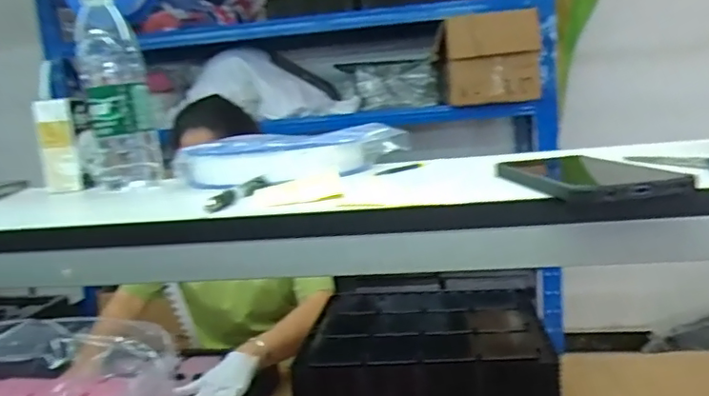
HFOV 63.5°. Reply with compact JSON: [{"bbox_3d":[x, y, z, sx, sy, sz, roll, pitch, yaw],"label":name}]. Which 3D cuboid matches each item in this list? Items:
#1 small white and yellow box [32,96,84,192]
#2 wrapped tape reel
[{"bbox_3d":[-0.356,-0.061,0.688,0.039,0.107,0.036,-11,11,-29],"label":"small white and yellow box"},{"bbox_3d":[-0.072,-0.051,0.664,0.169,0.045,0.221,3,13,40],"label":"wrapped tape reel"}]

